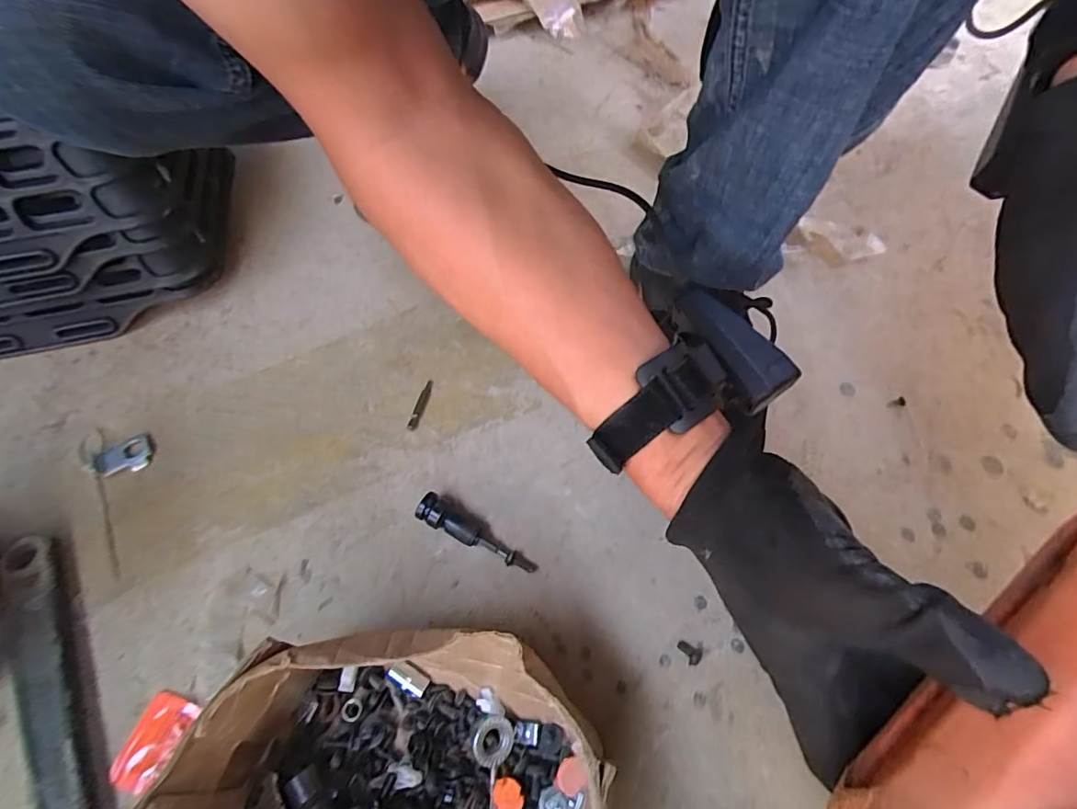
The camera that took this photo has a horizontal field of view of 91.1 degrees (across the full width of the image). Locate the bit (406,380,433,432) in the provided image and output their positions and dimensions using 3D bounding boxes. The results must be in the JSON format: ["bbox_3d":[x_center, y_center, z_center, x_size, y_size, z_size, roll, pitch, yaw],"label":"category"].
[{"bbox_3d":[-0.099,0.000,0.446,0.008,0.004,0.051,11,59,5],"label":"bit"}]

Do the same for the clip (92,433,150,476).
[{"bbox_3d":[-0.328,0.042,0.416,0.039,0.006,0.031,-26,63,-16],"label":"clip"}]

